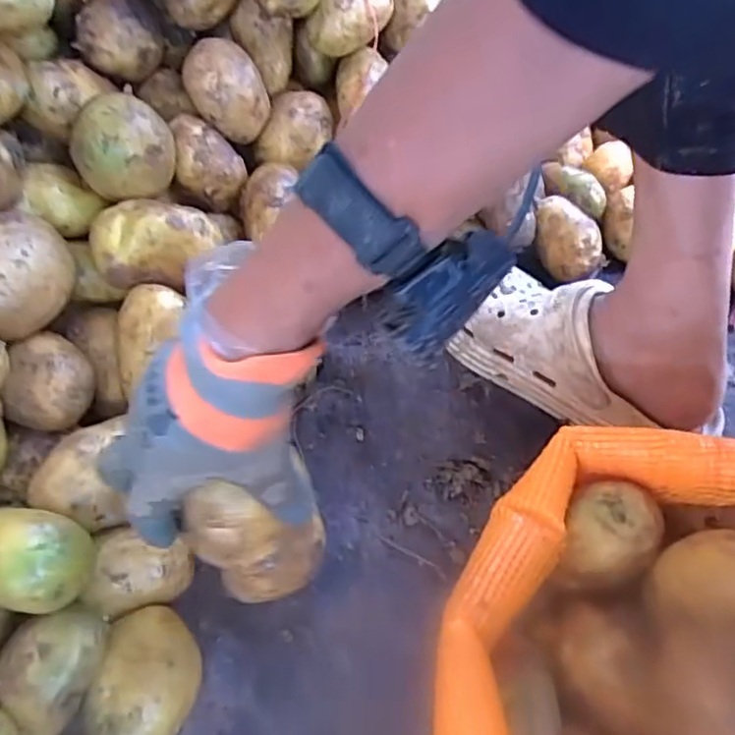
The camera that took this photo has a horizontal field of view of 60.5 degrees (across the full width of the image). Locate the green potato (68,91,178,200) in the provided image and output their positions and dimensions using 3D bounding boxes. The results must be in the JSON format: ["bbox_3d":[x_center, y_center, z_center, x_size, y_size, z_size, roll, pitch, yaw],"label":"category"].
[{"bbox_3d":[-0.185,-0.169,0.470,0.071,0.057,0.059,-23,59,-11],"label":"green potato"}]

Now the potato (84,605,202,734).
[{"bbox_3d":[-0.142,0.207,0.415,0.060,0.053,0.086,6,58,7],"label":"potato"}]

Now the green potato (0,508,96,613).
[{"bbox_3d":[-0.206,0.117,0.384,0.065,0.044,0.056,7,58,8],"label":"green potato"}]

